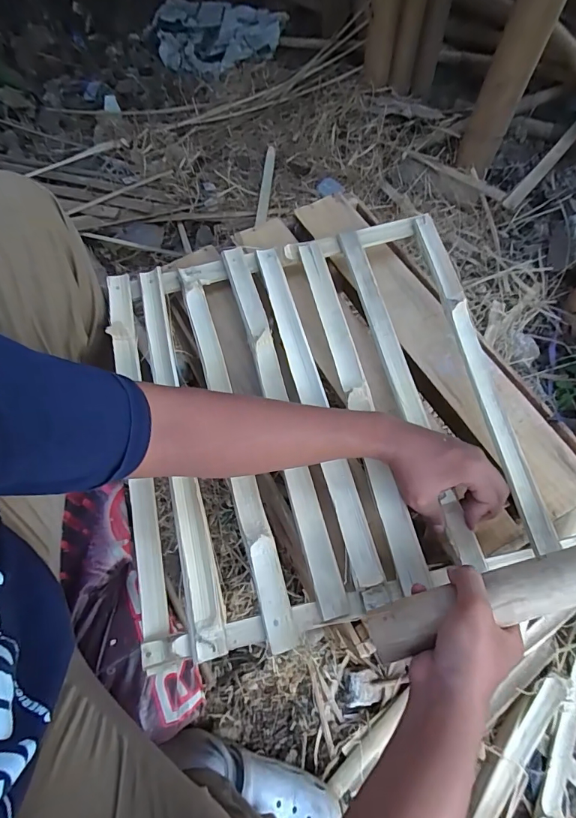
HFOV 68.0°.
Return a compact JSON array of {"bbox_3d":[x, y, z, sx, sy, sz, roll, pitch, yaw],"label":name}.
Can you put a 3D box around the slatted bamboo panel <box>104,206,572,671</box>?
[{"bbox_3d":[0.031,-0.010,0.537,0.460,0.056,0.501,-10,66,-5],"label":"slatted bamboo panel"}]

